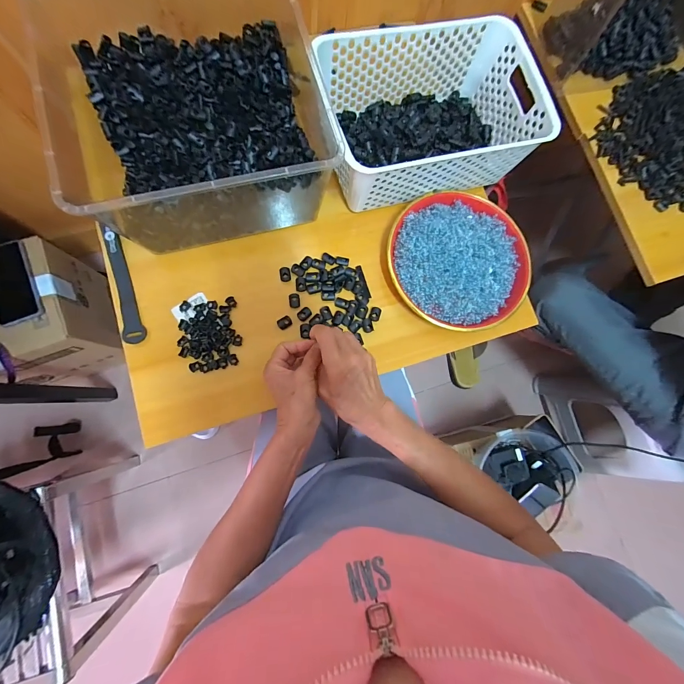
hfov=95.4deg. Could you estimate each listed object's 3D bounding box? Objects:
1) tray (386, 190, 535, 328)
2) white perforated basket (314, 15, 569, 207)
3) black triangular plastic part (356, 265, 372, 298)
[{"bbox_3d":[0.176,-0.125,0.471,0.211,0.027,0.203,1,81,-6],"label":"tray"},{"bbox_3d":[0.125,-0.331,0.452,0.285,0.096,0.198,-15,83,-8],"label":"white perforated basket"},{"bbox_3d":[0.032,-0.091,0.472,0.012,0.007,0.053,-16,83,-8],"label":"black triangular plastic part"}]

